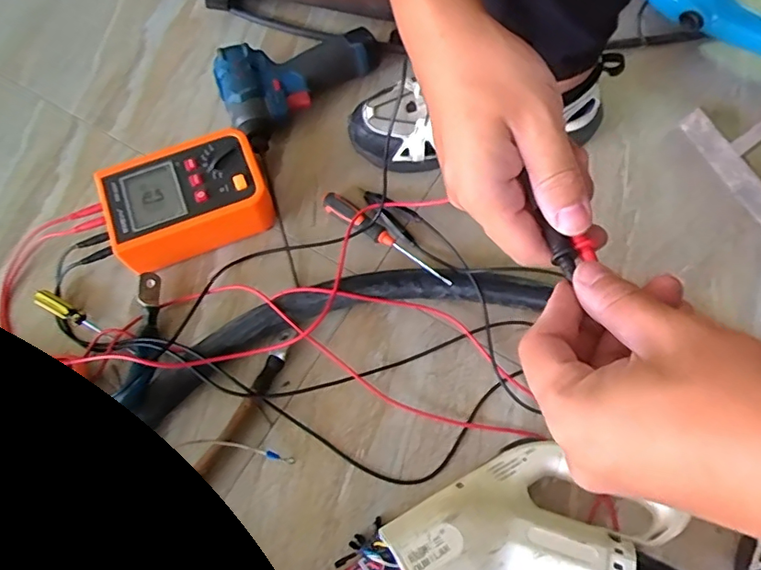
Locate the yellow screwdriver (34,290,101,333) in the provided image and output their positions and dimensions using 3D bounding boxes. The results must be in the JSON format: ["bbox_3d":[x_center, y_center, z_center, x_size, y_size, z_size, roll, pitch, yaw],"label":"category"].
[{"bbox_3d":[-0.315,0.028,0.536,0.069,0.013,0.017,33,72,-6],"label":"yellow screwdriver"}]

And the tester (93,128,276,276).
[{"bbox_3d":[-0.201,-0.089,0.560,0.163,0.067,0.107,-23,71,-8],"label":"tester"}]

